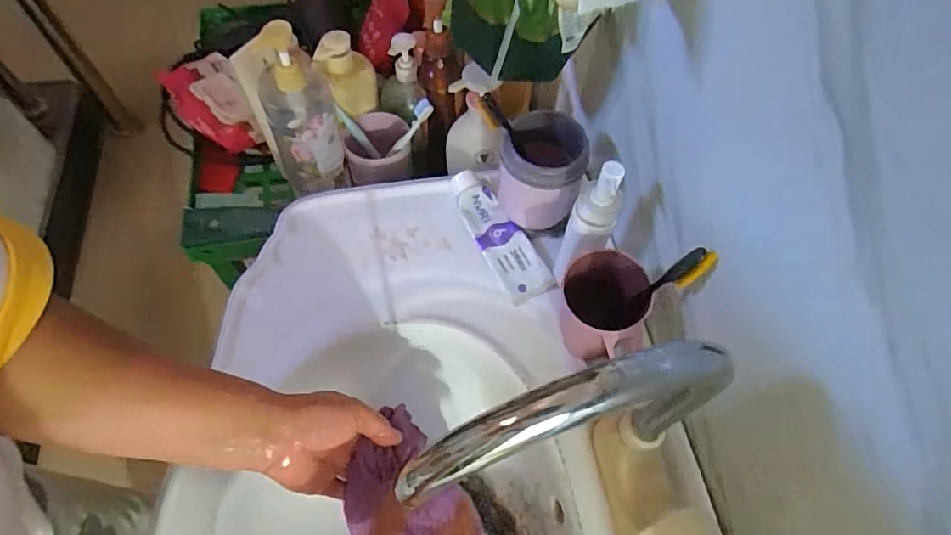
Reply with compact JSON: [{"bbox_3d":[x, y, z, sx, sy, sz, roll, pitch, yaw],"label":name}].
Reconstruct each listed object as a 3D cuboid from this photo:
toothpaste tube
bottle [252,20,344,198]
[{"bbox_3d":[0.026,-0.039,0.601,0.050,0.025,0.169,-25,64,-15],"label":"toothpaste tube"},{"bbox_3d":[-0.210,-0.186,0.636,0.080,0.206,0.100,-14,62,-9],"label":"bottle"}]

